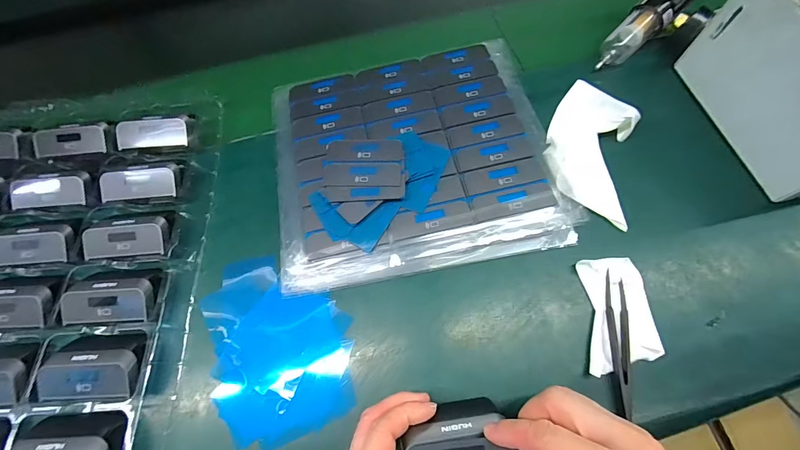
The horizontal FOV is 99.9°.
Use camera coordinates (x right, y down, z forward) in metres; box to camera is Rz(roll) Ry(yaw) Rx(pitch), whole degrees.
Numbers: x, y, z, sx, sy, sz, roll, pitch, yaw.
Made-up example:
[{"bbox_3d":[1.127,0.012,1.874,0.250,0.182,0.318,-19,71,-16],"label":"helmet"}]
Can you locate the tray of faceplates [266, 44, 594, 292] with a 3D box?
[{"bbox_3d":[0.008,-0.074,0.329,0.259,0.025,0.234,-11,65,0],"label":"tray of faceplates"}]

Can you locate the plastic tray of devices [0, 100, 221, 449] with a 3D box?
[{"bbox_3d":[-0.335,0.093,0.283,0.304,0.027,0.486,-6,65,2],"label":"plastic tray of devices"}]

